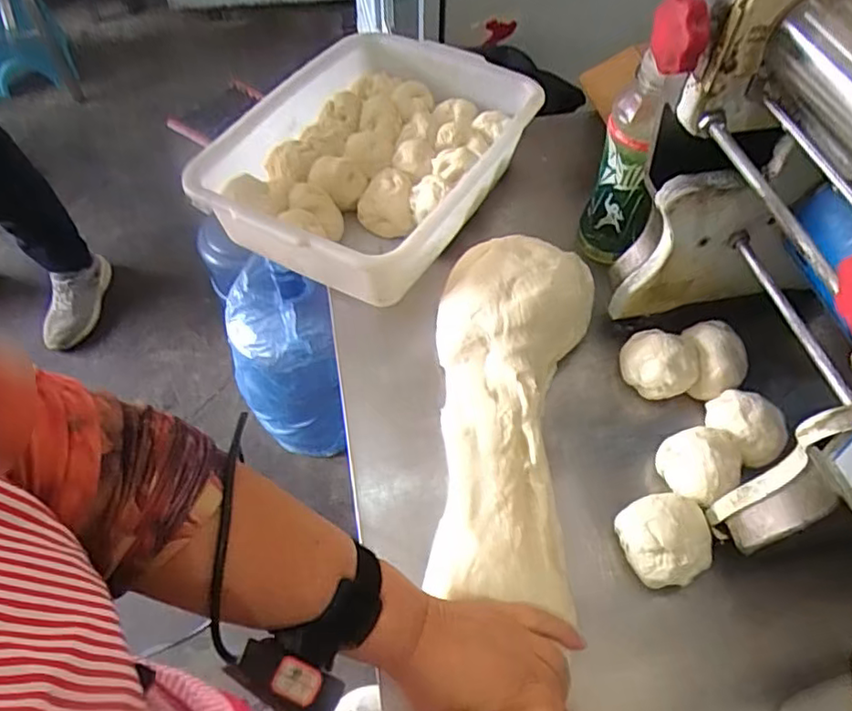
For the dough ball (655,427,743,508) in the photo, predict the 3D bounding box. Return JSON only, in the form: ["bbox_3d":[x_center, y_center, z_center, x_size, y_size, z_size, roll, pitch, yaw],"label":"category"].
[{"bbox_3d":[0.226,0.088,0.518,0.055,0.042,0.067,23,57,12],"label":"dough ball"}]

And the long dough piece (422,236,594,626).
[{"bbox_3d":[0.073,0.039,0.544,0.131,0.057,0.328,7,62,2],"label":"long dough piece"}]

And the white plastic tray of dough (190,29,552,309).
[{"bbox_3d":[-0.065,-0.225,0.704,0.282,0.092,0.360,27,58,14],"label":"white plastic tray of dough"}]

